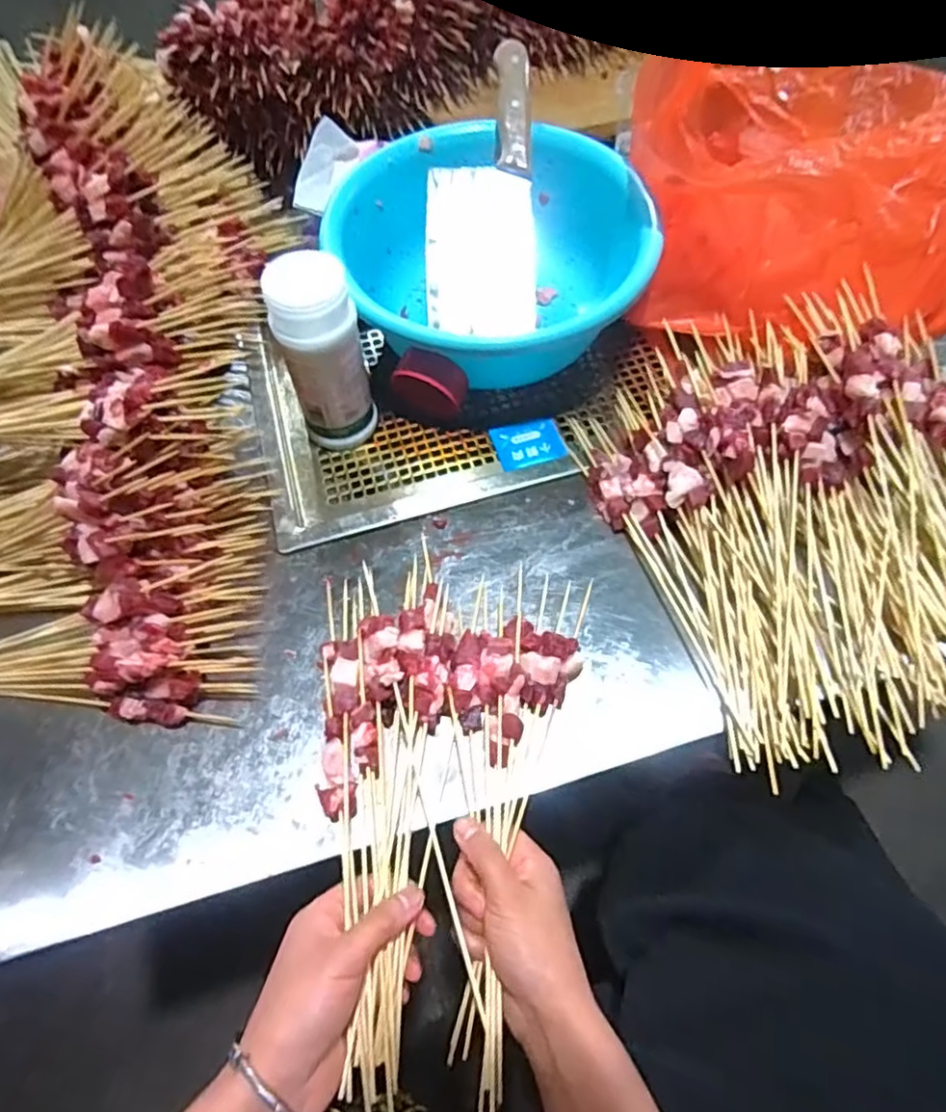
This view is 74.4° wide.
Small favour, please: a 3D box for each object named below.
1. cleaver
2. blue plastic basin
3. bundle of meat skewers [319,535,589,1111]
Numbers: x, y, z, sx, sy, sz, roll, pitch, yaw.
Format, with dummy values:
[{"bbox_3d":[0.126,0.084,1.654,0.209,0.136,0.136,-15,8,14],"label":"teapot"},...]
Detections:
[{"bbox_3d":[0.017,-0.346,0.606,0.114,0.026,0.253,11,101,8],"label":"cleaver"},{"bbox_3d":[0.015,-0.291,0.610,0.273,0.112,0.273,-1,62,2],"label":"blue plastic basin"},{"bbox_3d":[-0.043,0.147,0.393,0.181,0.046,0.326,12,64,9],"label":"bundle of meat skewers"}]

